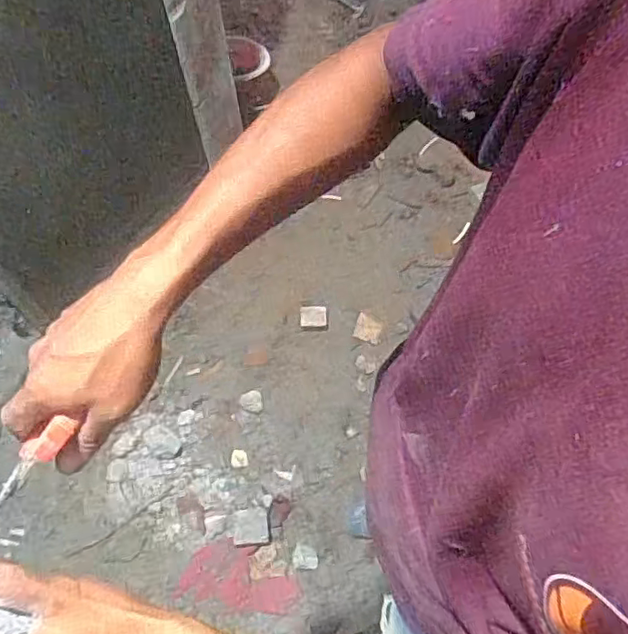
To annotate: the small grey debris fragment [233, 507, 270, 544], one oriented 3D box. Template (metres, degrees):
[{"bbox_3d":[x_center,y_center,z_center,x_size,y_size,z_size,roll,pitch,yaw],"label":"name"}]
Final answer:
[{"bbox_3d":[-0.143,0.475,1.376,0.079,0.009,0.076,-5,62,-1],"label":"small grey debris fragment"}]

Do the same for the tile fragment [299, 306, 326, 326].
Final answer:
[{"bbox_3d":[-0.002,-0.003,1.627,0.071,0.014,0.056,0,75,-16],"label":"tile fragment"}]

